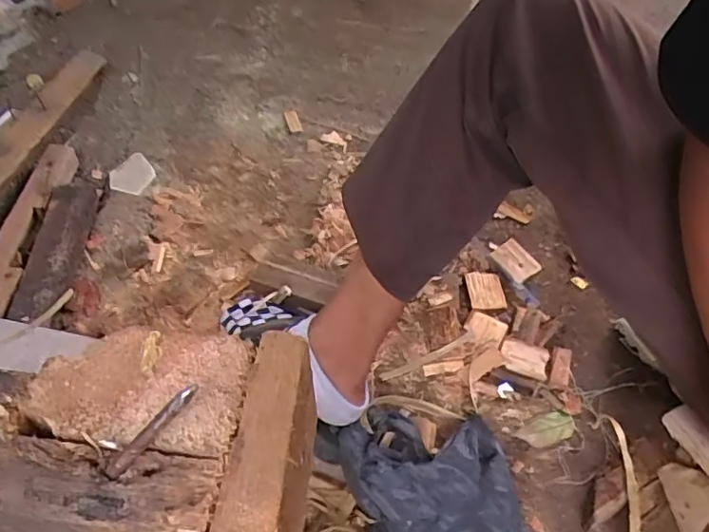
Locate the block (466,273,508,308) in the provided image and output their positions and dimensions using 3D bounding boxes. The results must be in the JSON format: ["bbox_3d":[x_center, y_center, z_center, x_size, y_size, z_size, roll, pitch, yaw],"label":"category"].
[{"bbox_3d":[0.204,0.036,0.885,0.055,0.015,0.064,-2,51,-3],"label":"block"}]

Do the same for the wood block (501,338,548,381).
[{"bbox_3d":[0.240,0.132,0.816,0.063,0.011,0.055,13,52,9],"label":"wood block"}]

